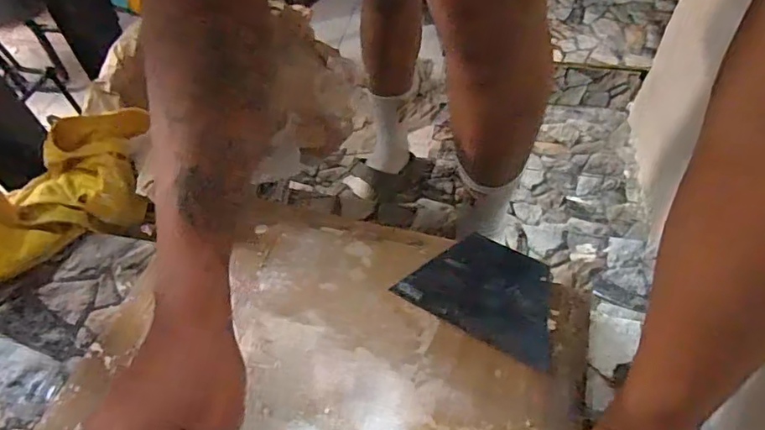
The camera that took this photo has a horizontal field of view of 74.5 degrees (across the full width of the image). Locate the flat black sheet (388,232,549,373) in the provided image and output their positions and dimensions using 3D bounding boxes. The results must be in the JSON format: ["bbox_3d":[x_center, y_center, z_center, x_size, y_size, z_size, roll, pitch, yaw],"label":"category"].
[{"bbox_3d":[0.095,0.066,0.456,0.134,0.005,0.098,25,57,23],"label":"flat black sheet"}]

